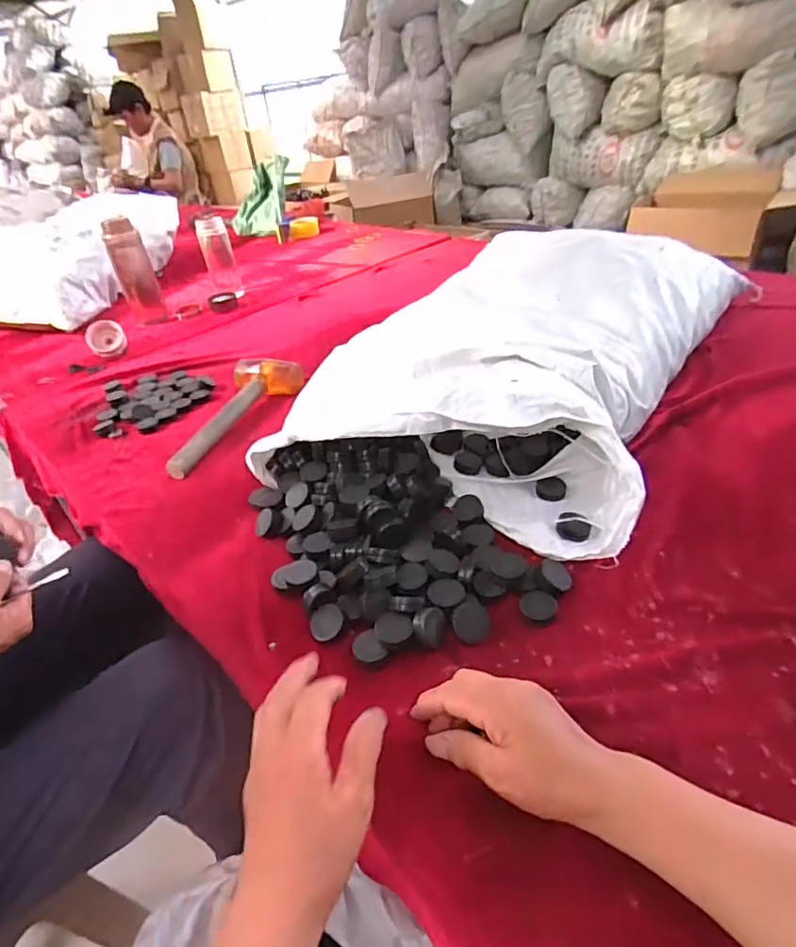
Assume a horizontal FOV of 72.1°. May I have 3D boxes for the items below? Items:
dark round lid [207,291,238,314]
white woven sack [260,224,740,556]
[{"bbox_3d":[-0.416,-0.406,1.301,0.067,0.027,0.080,-16,36,-12],"label":"dark round lid"},{"bbox_3d":[0.159,-0.199,0.783,0.493,0.138,0.702,15,41,29],"label":"white woven sack"}]

